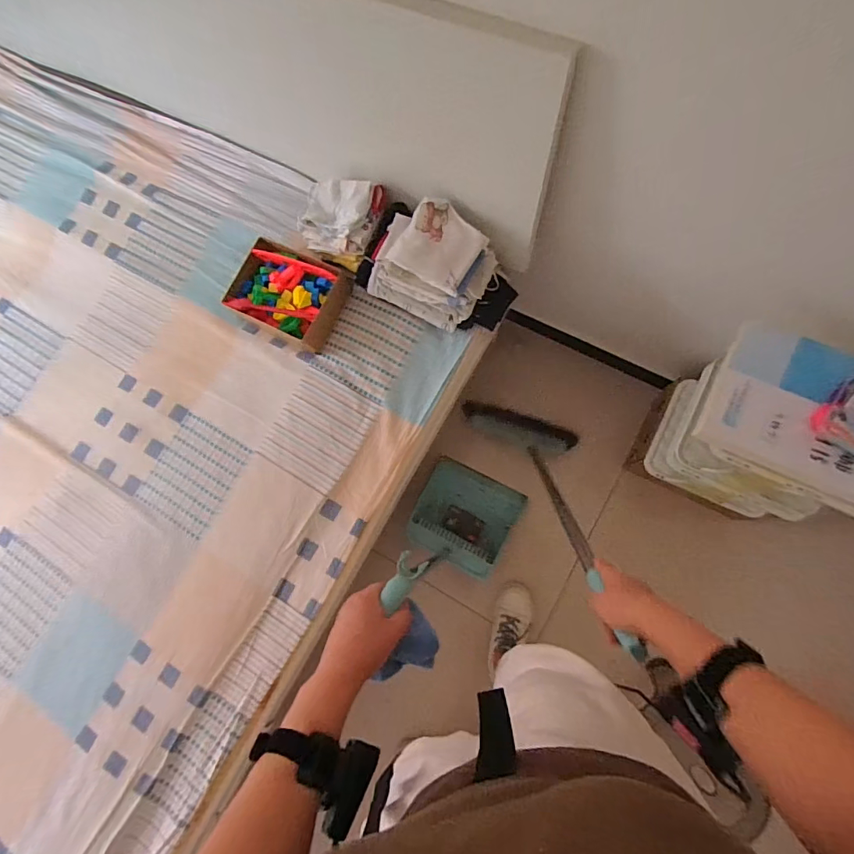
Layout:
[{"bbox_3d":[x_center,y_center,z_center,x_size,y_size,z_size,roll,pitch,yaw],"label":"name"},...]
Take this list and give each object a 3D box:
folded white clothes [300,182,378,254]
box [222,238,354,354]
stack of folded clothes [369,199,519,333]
[{"bbox_3d":[-0.178,-0.416,0.900,0.156,0.063,0.127,15,82,9],"label":"folded white clothes"},{"bbox_3d":[-0.288,-0.282,0.964,0.228,0.072,0.182,29,84,11],"label":"box"},{"bbox_3d":[0.035,-0.302,0.893,0.269,0.146,0.174,26,84,11],"label":"stack of folded clothes"}]

